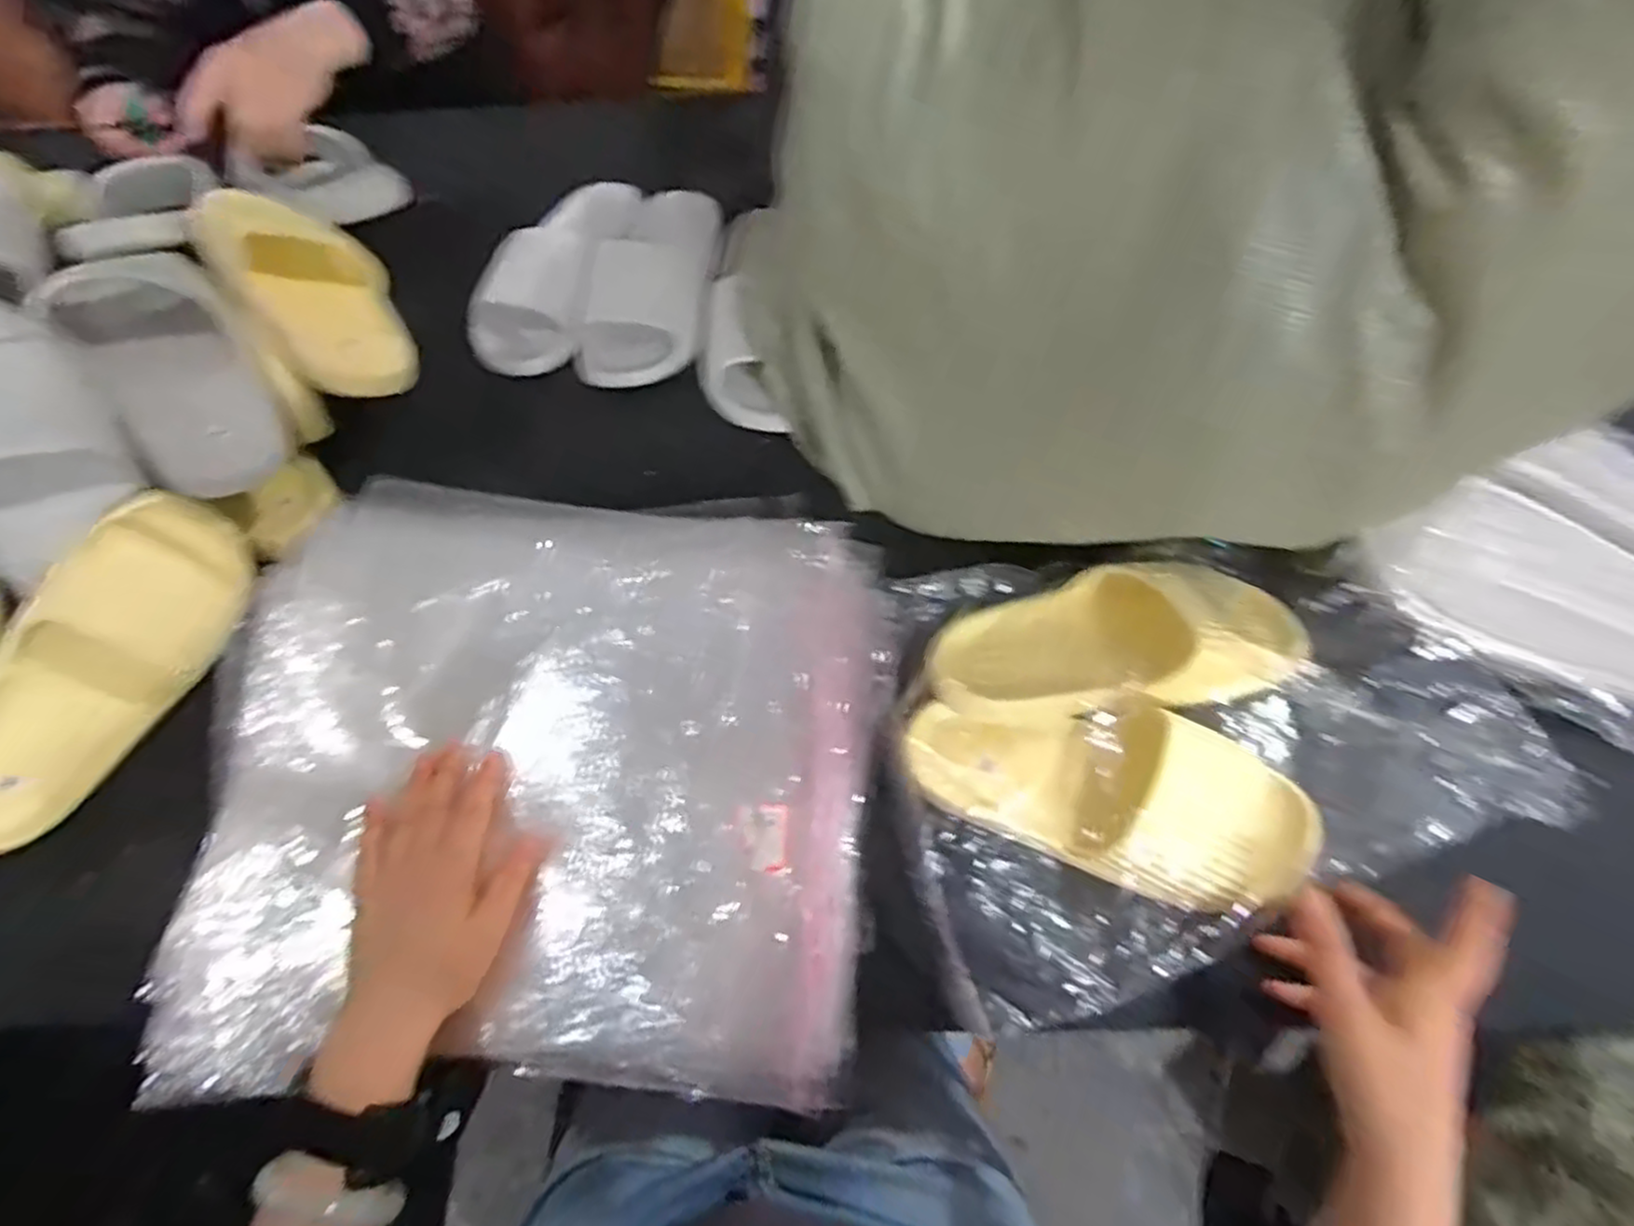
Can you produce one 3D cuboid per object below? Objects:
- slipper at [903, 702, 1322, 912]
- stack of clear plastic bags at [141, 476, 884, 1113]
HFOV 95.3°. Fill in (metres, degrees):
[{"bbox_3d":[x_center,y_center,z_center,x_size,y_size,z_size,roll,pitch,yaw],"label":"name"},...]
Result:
[{"bbox_3d":[0.171,0.108,0.444,0.234,0.062,0.095,21,64,13],"label":"slipper"},{"bbox_3d":[-0.163,0.083,0.462,0.385,0.060,0.358,2,61,3],"label":"stack of clear plastic bags"}]

